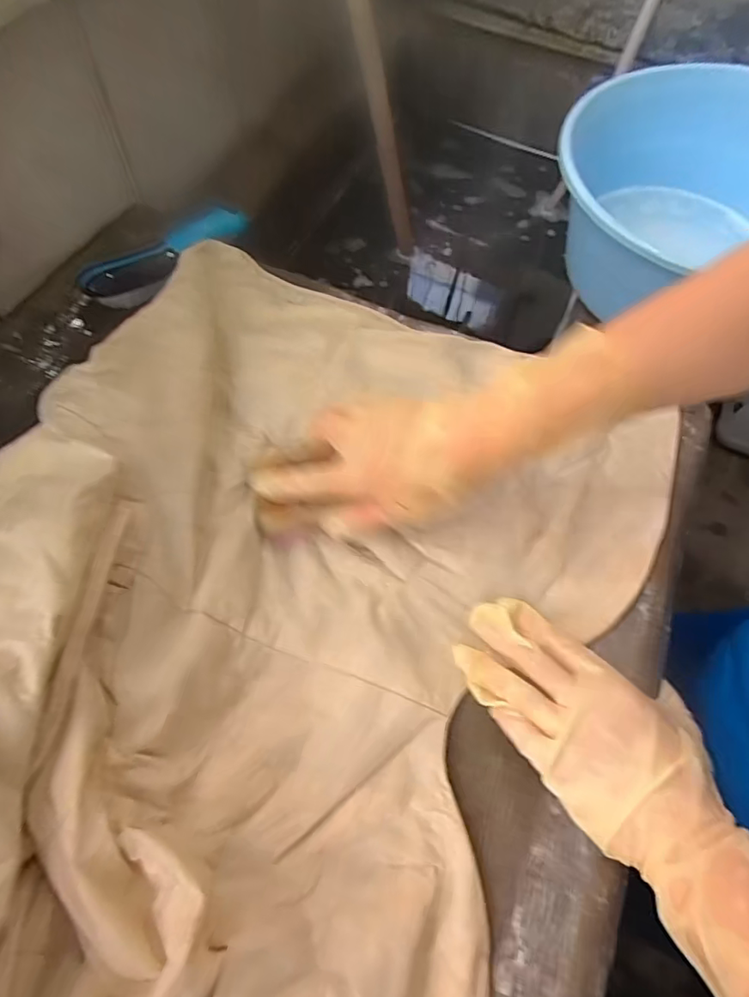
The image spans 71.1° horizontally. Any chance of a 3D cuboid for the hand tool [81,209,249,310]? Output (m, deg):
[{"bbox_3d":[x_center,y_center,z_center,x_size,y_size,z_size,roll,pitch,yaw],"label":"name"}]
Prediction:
[{"bbox_3d":[-0.194,-0.234,0.494,0.036,0.027,0.168,39,68,14],"label":"hand tool"}]

